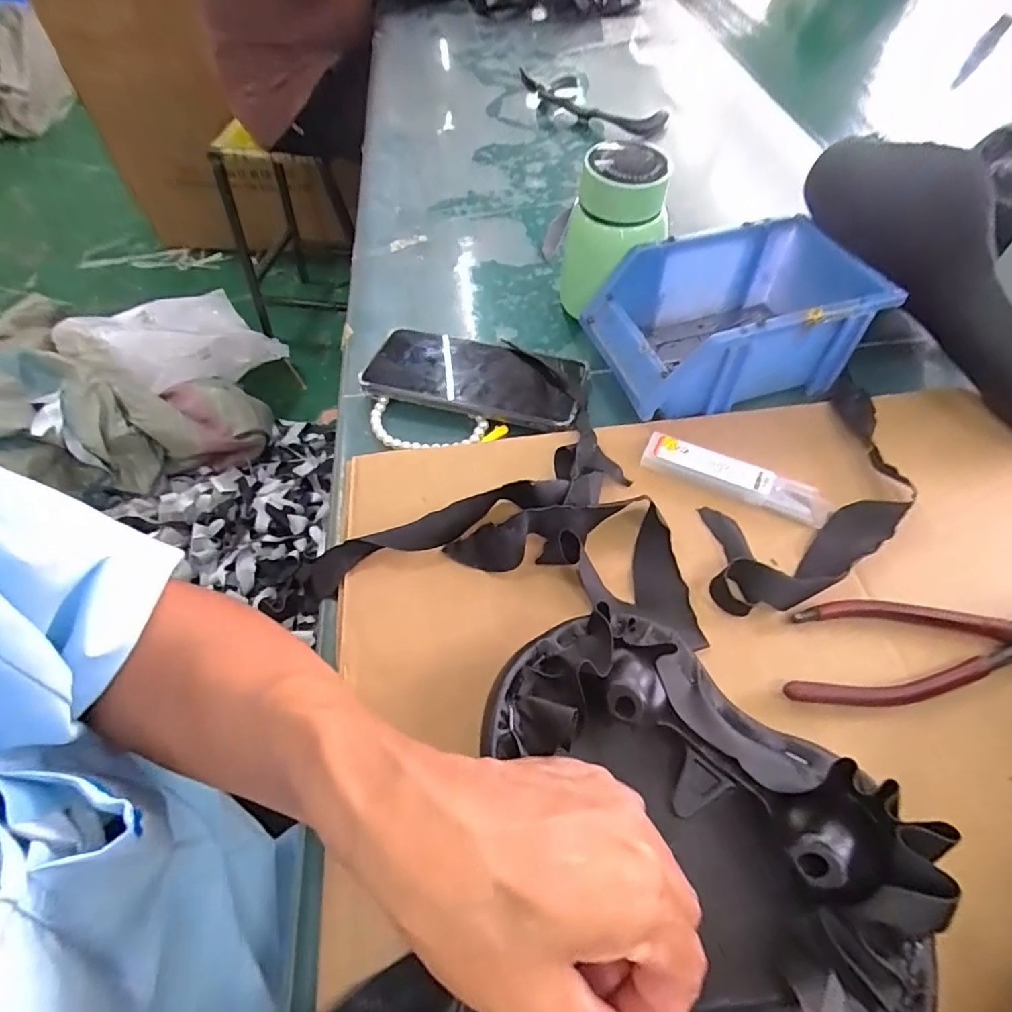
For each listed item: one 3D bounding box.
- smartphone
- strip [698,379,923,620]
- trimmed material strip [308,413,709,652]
[{"bbox_3d":[-0.024,-0.100,0.405,0.158,0.010,0.075,13,55,10],"label":"smartphone"},{"bbox_3d":[0.198,-0.011,0.333,0.212,0.016,0.084,-35,62,-20],"label":"strip"},{"bbox_3d":[-0.003,0.002,0.325,0.221,0.030,0.135,3,56,4],"label":"trimmed material strip"}]

